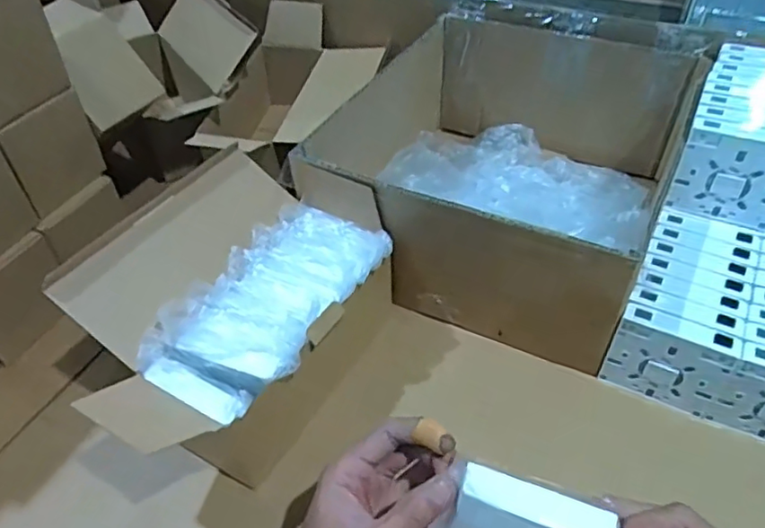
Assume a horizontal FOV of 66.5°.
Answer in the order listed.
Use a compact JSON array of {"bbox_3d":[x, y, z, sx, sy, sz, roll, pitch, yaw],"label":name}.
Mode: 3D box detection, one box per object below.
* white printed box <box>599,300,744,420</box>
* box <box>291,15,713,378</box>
[{"bbox_3d":[0.234,0.079,0.480,0.085,0.081,0.021,20,48,22],"label":"white printed box"},{"bbox_3d":[0.127,-0.102,0.608,0.296,0.148,0.327,19,48,22],"label":"box"}]

